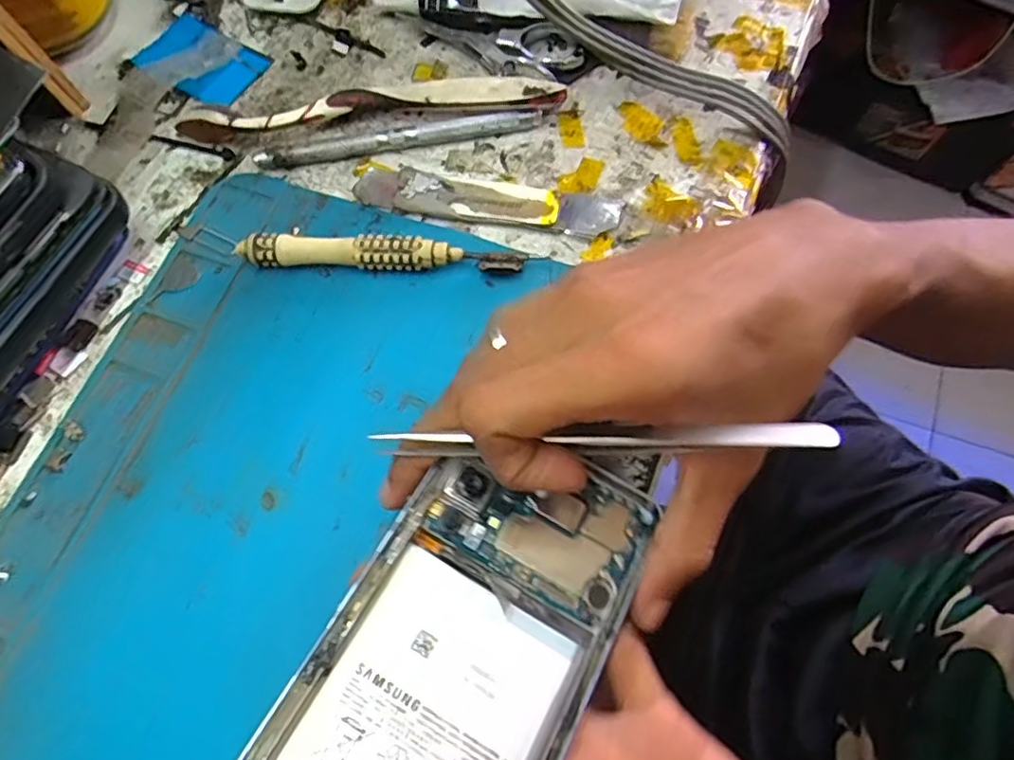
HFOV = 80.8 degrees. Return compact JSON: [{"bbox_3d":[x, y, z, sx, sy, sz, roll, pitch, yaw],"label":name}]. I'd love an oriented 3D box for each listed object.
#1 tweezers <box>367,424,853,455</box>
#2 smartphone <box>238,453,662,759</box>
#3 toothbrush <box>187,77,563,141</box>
[{"bbox_3d":[0.026,0.018,0.175,0.133,0.005,0.007,-1,70,9],"label":"tweezers"},{"bbox_3d":[-0.016,0.084,0.164,0.074,0.009,0.154,31,62,13],"label":"smartphone"},{"bbox_3d":[-0.064,-0.128,0.275,0.175,0.020,0.024,-3,70,2],"label":"toothbrush"}]

